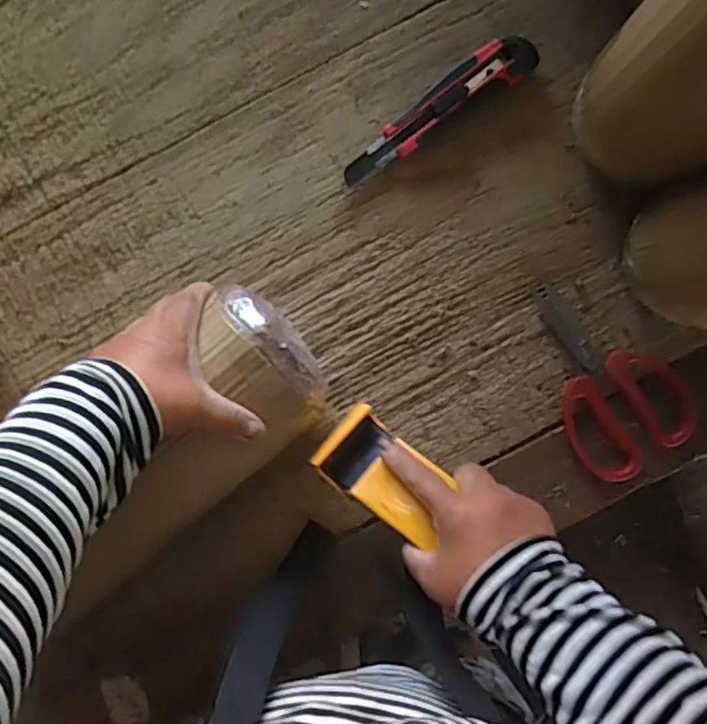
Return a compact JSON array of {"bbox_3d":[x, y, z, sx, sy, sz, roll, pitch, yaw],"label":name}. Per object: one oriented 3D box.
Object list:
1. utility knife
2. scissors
[{"bbox_3d":[0.070,-0.213,0.541,0.183,0.016,0.036,-32,93,3],"label":"utility knife"},{"bbox_3d":[0.220,0.010,0.567,0.105,0.010,0.180,-32,93,3],"label":"scissors"}]

